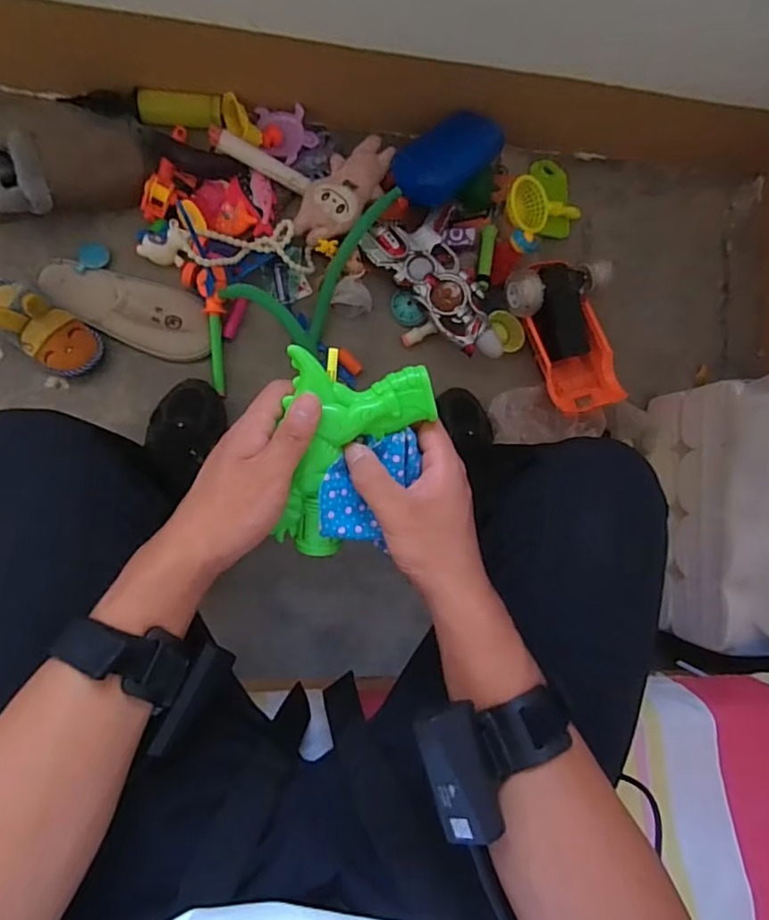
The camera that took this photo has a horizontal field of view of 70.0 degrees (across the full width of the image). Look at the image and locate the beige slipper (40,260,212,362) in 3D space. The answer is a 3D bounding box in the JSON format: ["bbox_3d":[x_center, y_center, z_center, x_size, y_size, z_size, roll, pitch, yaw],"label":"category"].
[{"bbox_3d":[-0.375,-0.218,0.794,0.247,0.045,0.099,17,85,-8],"label":"beige slipper"}]

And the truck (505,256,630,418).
[{"bbox_3d":[0.275,-0.189,0.849,0.150,0.075,0.228,-10,89,-10],"label":"truck"}]

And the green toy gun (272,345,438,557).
[{"bbox_3d":[-0.021,-0.002,0.376,0.093,0.040,0.133,6,104,-6],"label":"green toy gun"}]

